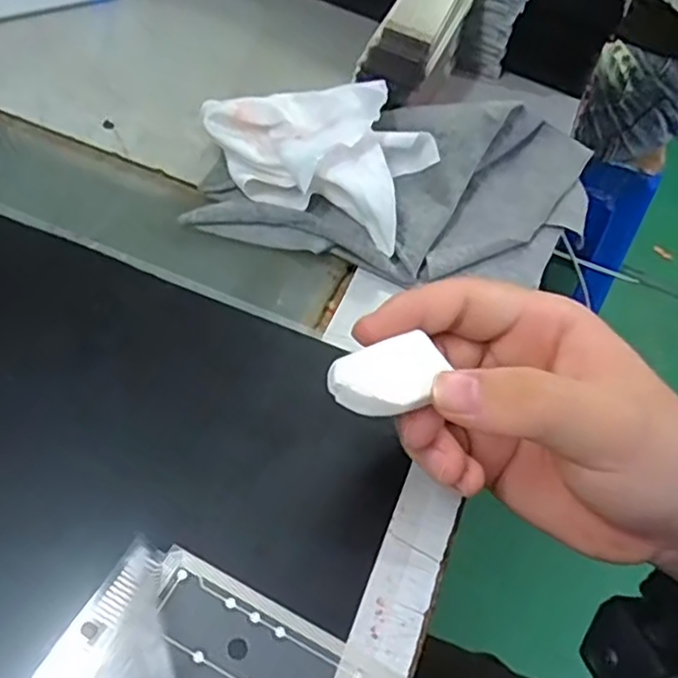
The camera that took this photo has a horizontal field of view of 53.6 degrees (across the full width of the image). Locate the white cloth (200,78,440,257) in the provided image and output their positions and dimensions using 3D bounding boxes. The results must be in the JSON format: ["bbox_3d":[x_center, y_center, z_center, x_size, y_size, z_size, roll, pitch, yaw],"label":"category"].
[{"bbox_3d":[-0.012,-0.100,0.344,0.116,0.034,0.080,22,51,6],"label":"white cloth"}]

